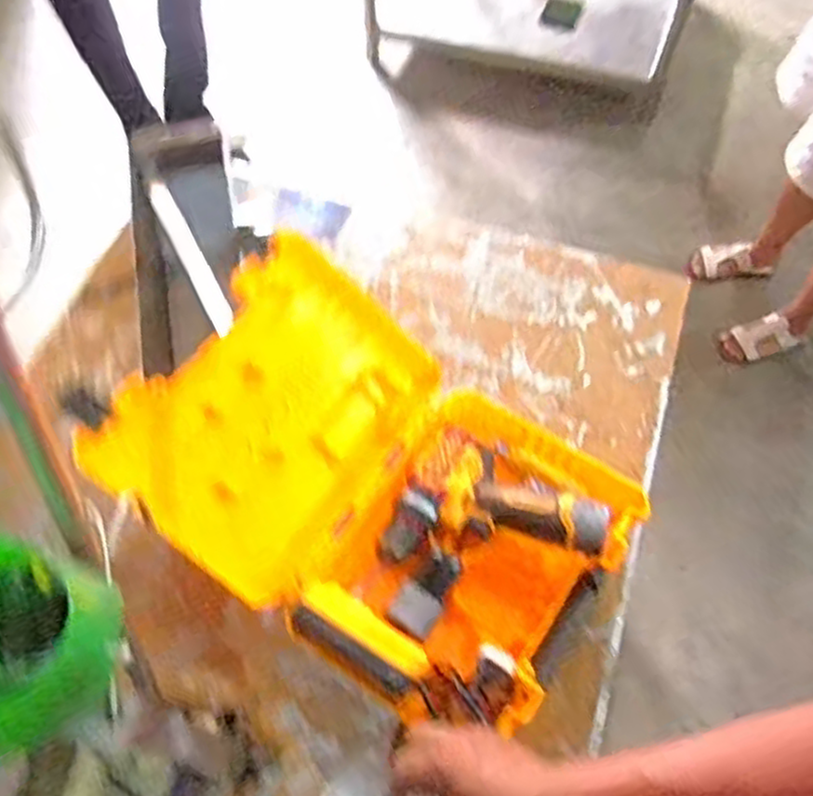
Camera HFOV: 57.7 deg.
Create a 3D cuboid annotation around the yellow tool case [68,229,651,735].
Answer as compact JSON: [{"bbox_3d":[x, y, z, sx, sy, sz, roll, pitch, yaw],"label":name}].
[{"bbox_3d":[-0.023,0.086,0.732,0.438,0.163,0.308,31,67,16],"label":"yellow tool case"}]

